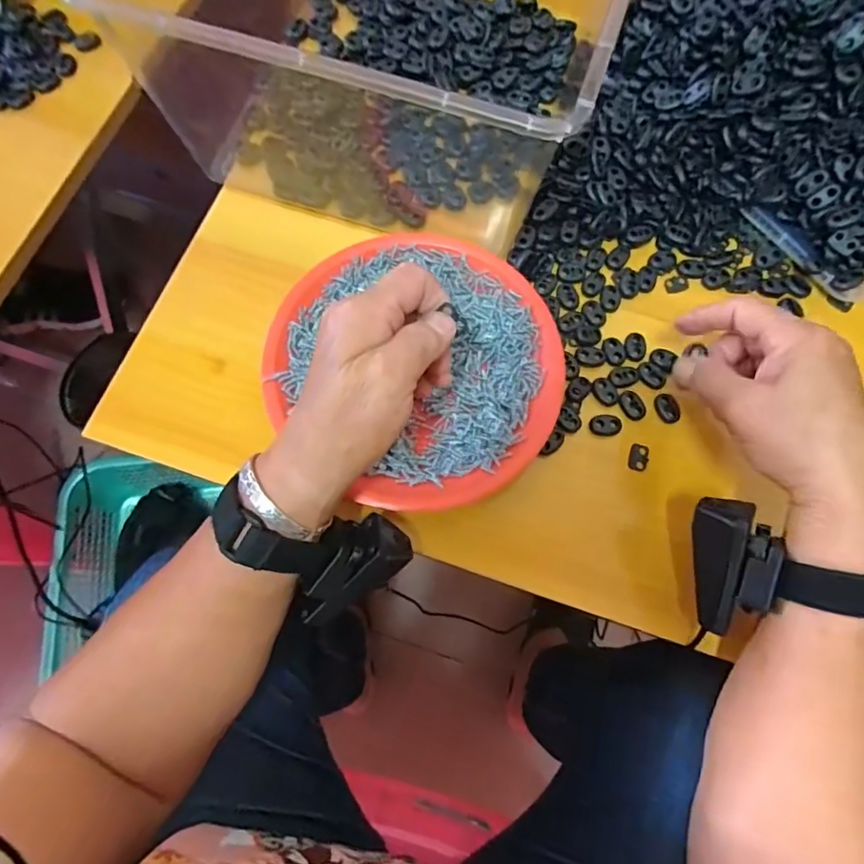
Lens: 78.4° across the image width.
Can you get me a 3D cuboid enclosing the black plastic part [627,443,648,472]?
[{"bbox_3d":[0.142,0.017,0.362,0.013,0.004,0.020,16,73,3],"label":"black plastic part"}]

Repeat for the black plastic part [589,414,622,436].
[{"bbox_3d":[0.120,-0.005,0.364,0.021,0.005,0.015,-4,73,-3],"label":"black plastic part"}]

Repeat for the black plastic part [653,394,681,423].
[{"bbox_3d":[0.164,-0.017,0.367,0.015,0.004,0.021,-17,74,-7],"label":"black plastic part"}]

